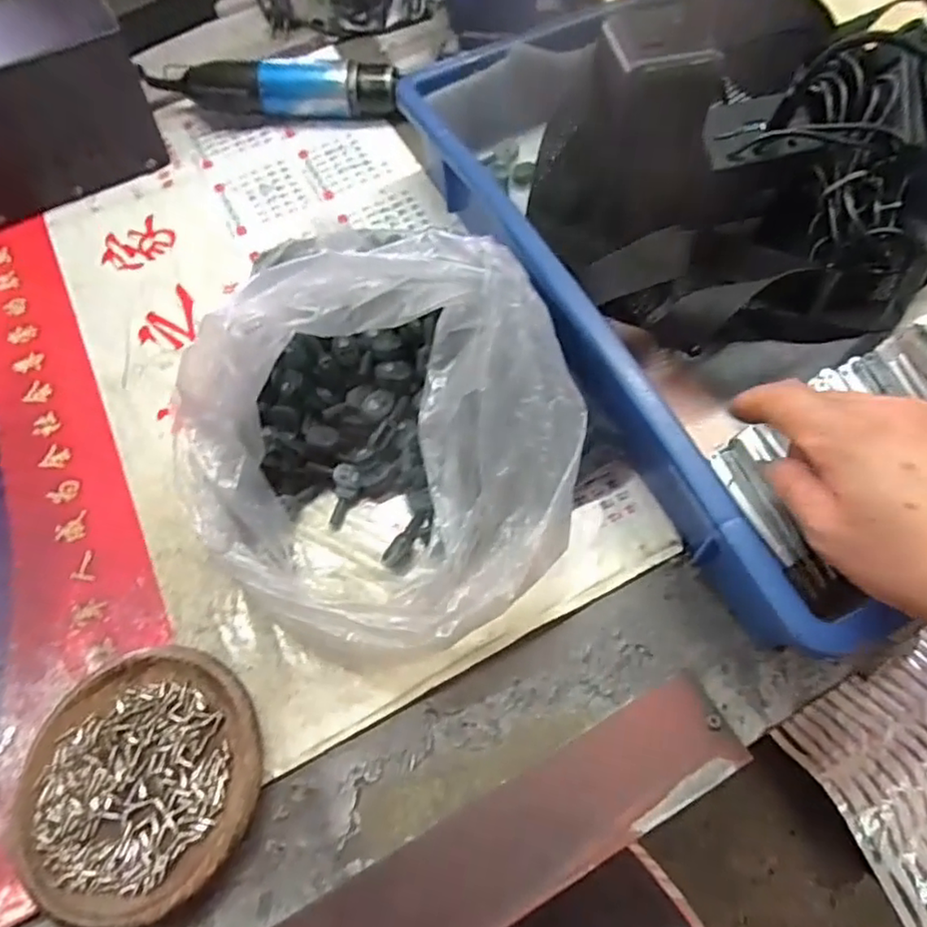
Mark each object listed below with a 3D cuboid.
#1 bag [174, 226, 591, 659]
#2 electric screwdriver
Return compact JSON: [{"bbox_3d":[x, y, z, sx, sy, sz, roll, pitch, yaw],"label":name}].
[{"bbox_3d":[-0.040,-0.010,0.324,0.198,0.111,0.186,31,69,17],"label":"bag"},{"bbox_3d":[-0.152,-0.305,0.514,0.203,0.035,0.031,8,65,7],"label":"electric screwdriver"}]

